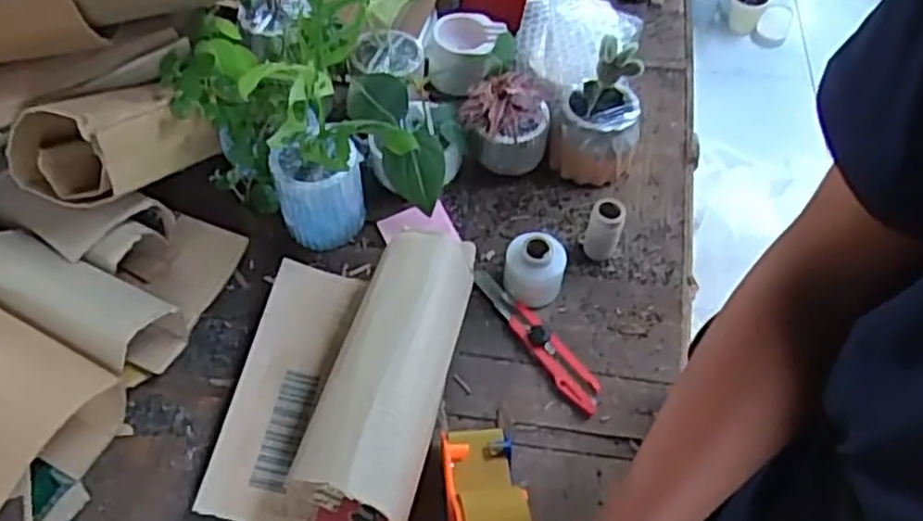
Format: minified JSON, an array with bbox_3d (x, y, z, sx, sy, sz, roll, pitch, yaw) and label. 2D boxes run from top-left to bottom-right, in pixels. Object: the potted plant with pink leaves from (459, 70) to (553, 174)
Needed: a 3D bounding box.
[{"bbox_3d":[0.051,-0.161,0.855,0.099,0.112,0.095,5,55,4],"label":"potted plant with pink leaves"}]

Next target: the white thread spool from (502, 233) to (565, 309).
[{"bbox_3d":[0.075,0.009,0.763,0.061,0.070,0.058,5,55,4],"label":"white thread spool"}]

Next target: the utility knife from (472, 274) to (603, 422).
[{"bbox_3d":[0.074,0.074,0.744,0.032,0.014,0.188,-29,60,-19],"label":"utility knife"}]

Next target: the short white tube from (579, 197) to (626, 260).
[{"bbox_3d":[0.150,-0.032,0.792,0.037,0.072,0.039,8,55,6],"label":"short white tube"}]

